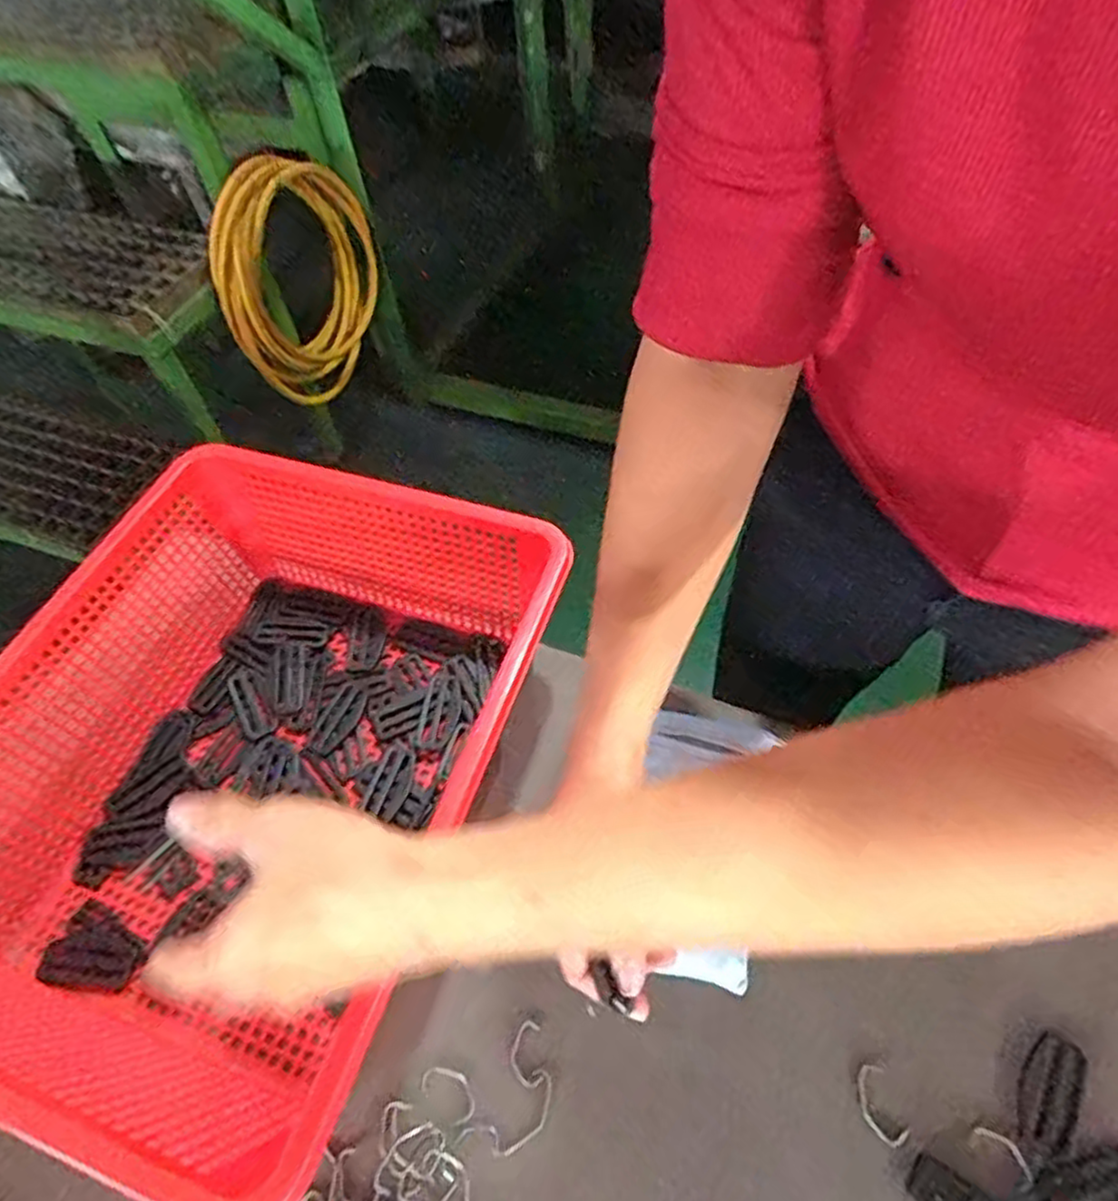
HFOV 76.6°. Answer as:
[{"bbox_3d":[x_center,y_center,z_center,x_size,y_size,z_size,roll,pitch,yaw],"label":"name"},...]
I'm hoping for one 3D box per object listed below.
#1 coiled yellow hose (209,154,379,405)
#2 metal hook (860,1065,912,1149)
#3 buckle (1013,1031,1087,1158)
[{"bbox_3d":[-0.448,-0.574,1.249,0.106,0.359,0.423,7,56,9],"label":"coiled yellow hose"},{"bbox_3d":[0.173,0.273,0.383,0.020,0.004,0.036,-15,58,-6],"label":"metal hook"},{"bbox_3d":[0.262,0.263,0.379,0.028,0.004,0.059,30,63,20],"label":"buckle"}]

